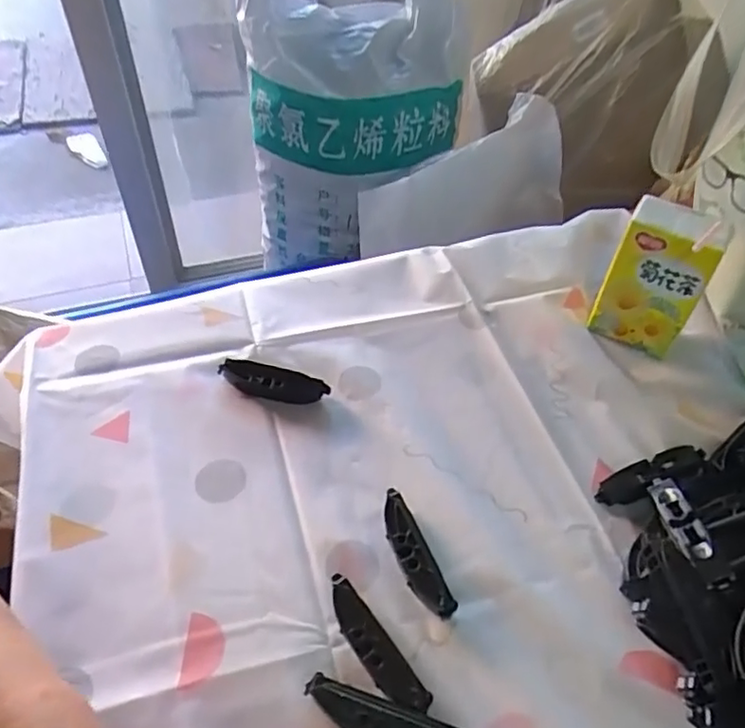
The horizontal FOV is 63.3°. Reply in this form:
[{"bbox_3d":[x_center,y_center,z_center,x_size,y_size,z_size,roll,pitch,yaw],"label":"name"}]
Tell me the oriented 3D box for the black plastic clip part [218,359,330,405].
[{"bbox_3d":[-0.073,0.013,0.442,0.080,0.016,0.019,13,48,10],"label":"black plastic clip part"}]

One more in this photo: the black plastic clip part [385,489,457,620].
[{"bbox_3d":[0.023,0.111,0.355,0.018,0.015,0.078,-17,50,-17],"label":"black plastic clip part"}]

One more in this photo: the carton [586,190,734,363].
[{"bbox_3d":[0.216,-0.066,0.462,0.069,0.112,0.045,29,53,22],"label":"carton"}]

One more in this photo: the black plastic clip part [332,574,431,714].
[{"bbox_3d":[-0.001,0.149,0.320,0.018,0.017,0.079,-30,55,-26],"label":"black plastic clip part"}]

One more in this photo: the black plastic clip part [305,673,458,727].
[{"bbox_3d":[0.006,0.176,0.297,0.081,0.017,0.017,13,49,10],"label":"black plastic clip part"}]

